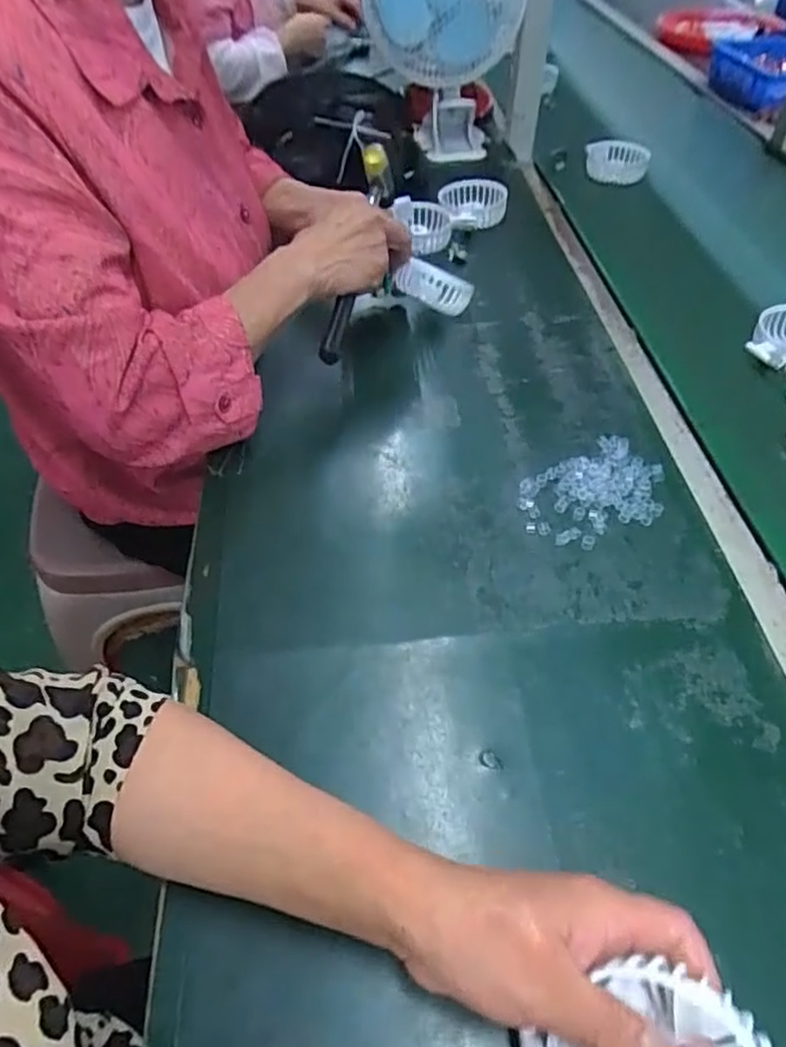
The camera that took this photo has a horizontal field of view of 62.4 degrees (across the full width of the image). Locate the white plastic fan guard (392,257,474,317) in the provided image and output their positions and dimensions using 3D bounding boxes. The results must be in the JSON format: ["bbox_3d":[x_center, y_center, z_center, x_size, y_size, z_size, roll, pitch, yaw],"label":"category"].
[{"bbox_3d":[0.041,-0.257,0.702,0.092,0.040,0.031,12,44,-26],"label":"white plastic fan guard"}]

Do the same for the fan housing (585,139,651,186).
[{"bbox_3d":[0.341,-0.552,0.994,0.093,0.051,0.051,-4,50,-3],"label":"fan housing"}]

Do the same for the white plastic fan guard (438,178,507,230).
[{"bbox_3d":[0.107,-0.429,0.872,0.089,0.038,0.112,-3,50,0],"label":"white plastic fan guard"}]

